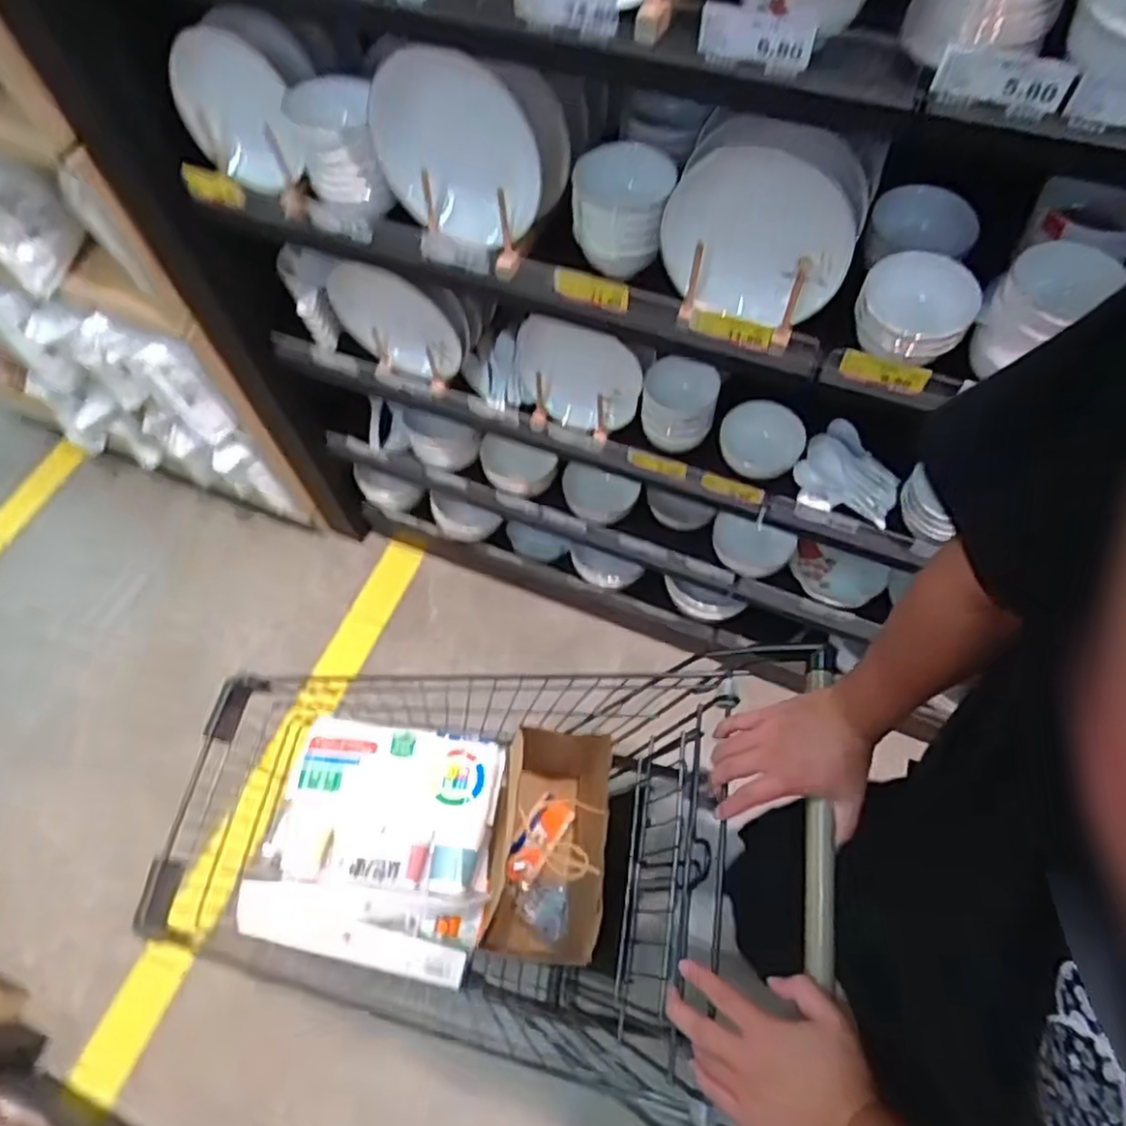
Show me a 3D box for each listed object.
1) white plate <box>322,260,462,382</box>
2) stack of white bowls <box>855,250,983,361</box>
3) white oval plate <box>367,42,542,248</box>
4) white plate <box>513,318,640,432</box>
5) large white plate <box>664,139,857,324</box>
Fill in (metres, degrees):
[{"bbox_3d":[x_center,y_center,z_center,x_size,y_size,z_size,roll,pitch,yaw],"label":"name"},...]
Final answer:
[{"bbox_3d":[-0.267,-0.376,1.128,0.217,0.208,0.020,17,64,12],"label":"white plate"},{"bbox_3d":[0.399,-0.295,0.803,0.117,0.051,0.119,9,63,8],"label":"stack of white bowls"},{"bbox_3d":[-0.122,-0.473,0.818,0.193,0.263,0.016,13,77,-7],"label":"white oval plate"},{"bbox_3d":[0.016,-0.289,1.094,0.203,0.166,0.061,15,64,11],"label":"white plate"},{"bbox_3d":[0.218,-0.361,0.791,0.207,0.168,0.032,17,44,-9],"label":"large white plate"}]

